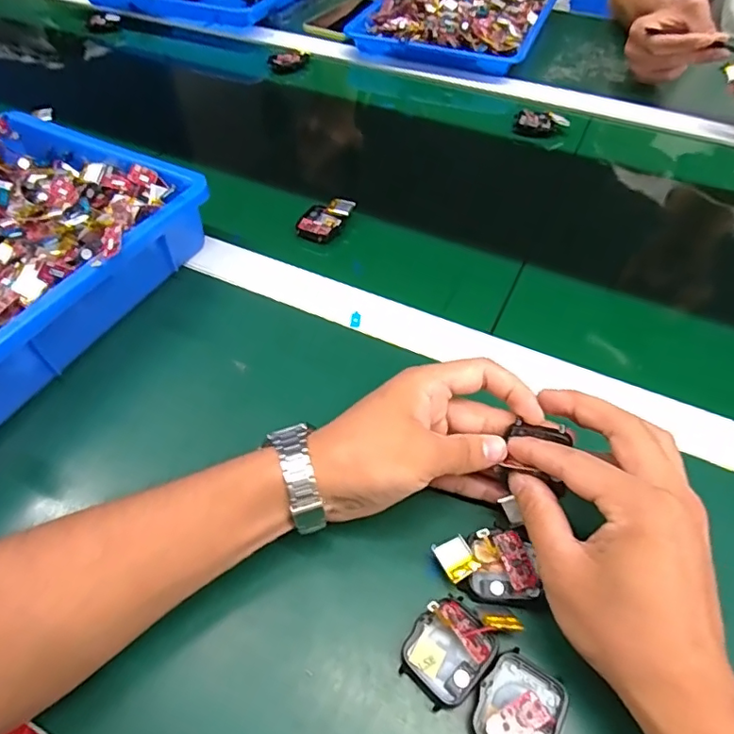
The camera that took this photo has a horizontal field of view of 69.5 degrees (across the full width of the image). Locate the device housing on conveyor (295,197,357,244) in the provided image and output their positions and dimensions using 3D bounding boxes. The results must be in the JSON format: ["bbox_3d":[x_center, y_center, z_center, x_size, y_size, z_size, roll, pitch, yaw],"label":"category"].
[{"bbox_3d":[-0.040,-0.140,0.494,0.041,0.015,0.055,21,55,16],"label":"device housing on conveyor"}]

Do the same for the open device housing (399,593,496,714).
[{"bbox_3d":[0.042,0.143,0.268,0.039,0.018,0.046,31,59,22],"label":"open device housing"}]

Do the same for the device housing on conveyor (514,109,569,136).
[{"bbox_3d":[0.203,-0.283,0.613,0.057,0.023,0.029,16,54,12],"label":"device housing on conveyor"}]

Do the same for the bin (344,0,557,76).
[{"bbox_3d":[0.129,-0.505,0.751,0.240,0.046,0.283,19,55,14],"label":"bin"}]

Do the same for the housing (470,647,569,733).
[{"bbox_3d":[0.072,0.167,0.252,0.037,0.011,0.049,23,56,17],"label":"housing"}]

